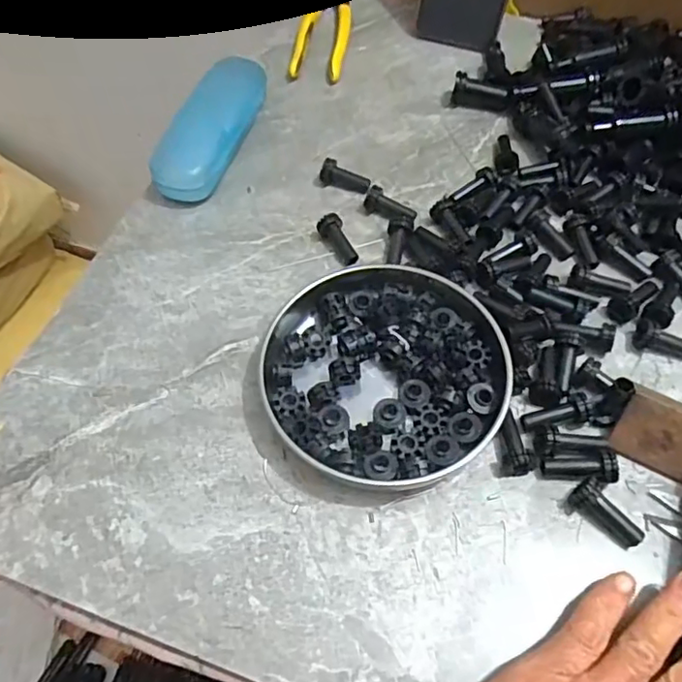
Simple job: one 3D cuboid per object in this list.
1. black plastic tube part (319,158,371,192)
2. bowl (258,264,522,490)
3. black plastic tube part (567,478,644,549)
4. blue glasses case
[{"bbox_3d":[0.005,-0.124,0.436,0.039,0.012,0.016,15,59,10],"label":"black plastic tube part"},{"bbox_3d":[0.025,0.017,0.342,0.135,0.025,0.140,-1,59,1],"label":"bowl"},{"bbox_3d":[0.140,0.089,0.304,0.038,0.015,0.016,38,67,21],"label":"black plastic tube part"},{"bbox_3d":[-0.099,-0.168,0.453,0.048,0.030,0.142,15,59,10],"label":"blue glasses case"}]

